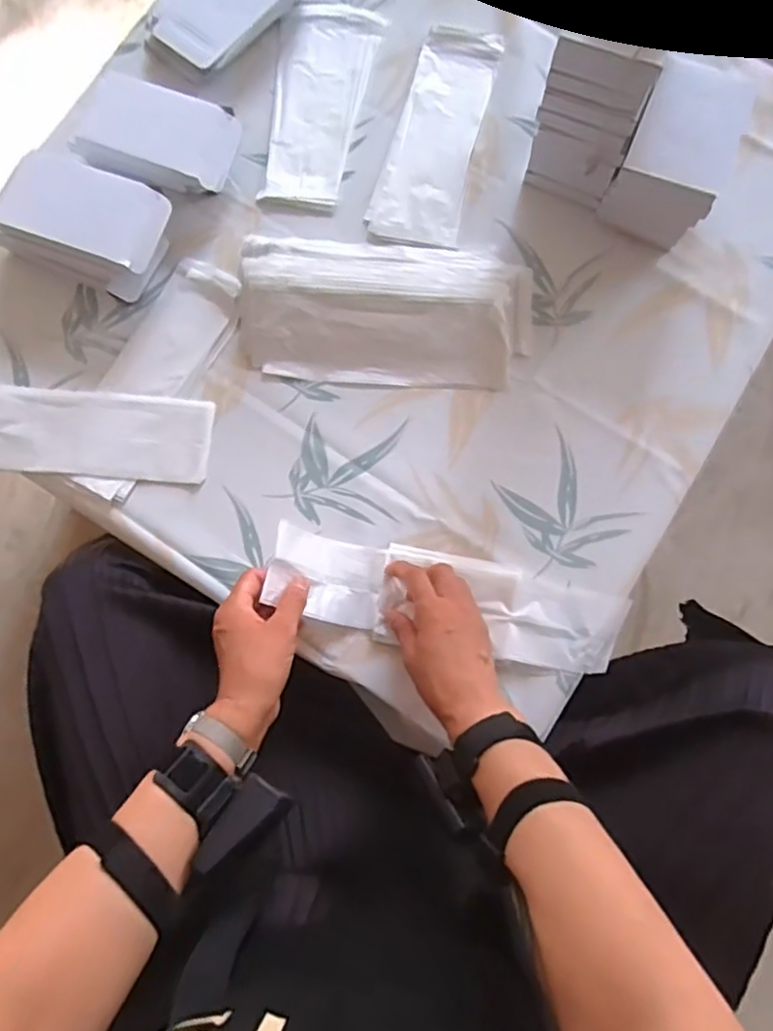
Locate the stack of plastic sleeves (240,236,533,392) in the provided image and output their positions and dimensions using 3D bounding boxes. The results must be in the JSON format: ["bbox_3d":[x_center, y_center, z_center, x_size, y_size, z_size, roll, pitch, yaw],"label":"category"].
[{"bbox_3d":[-0.003,-0.210,0.657,0.290,0.040,0.155,8,79,4],"label":"stack of plastic sleeves"}]

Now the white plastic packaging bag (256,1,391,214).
[{"bbox_3d":[-0.073,-0.465,0.728,0.108,0.011,0.262,7,79,3],"label":"white plastic packaging bag"}]

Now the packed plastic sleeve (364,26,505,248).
[{"bbox_3d":[0.056,-0.420,0.712,0.093,0.008,0.273,13,80,4],"label":"packed plastic sleeve"}]

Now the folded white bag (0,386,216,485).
[{"bbox_3d":[-0.307,-0.085,0.657,0.254,0.012,0.088,5,79,3],"label":"folded white bag"}]

